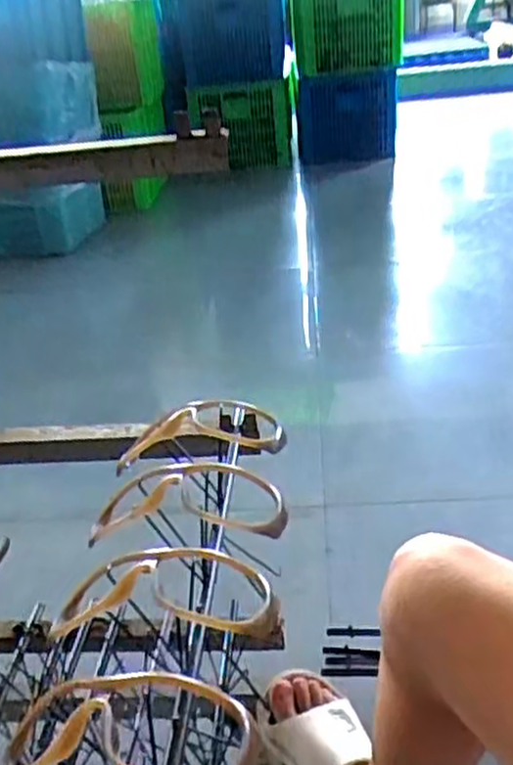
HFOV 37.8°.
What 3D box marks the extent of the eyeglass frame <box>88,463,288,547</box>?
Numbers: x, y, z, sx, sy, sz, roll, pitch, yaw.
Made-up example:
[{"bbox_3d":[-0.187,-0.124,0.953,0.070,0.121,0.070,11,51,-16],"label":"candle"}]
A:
[{"bbox_3d":[-0.044,0.078,0.478,0.128,0.034,0.049,1,30,13],"label":"eyeglass frame"}]

